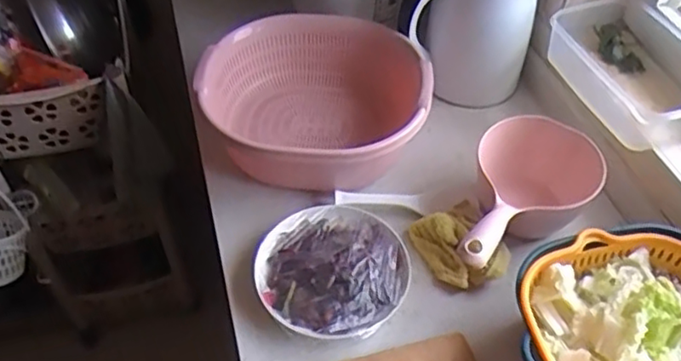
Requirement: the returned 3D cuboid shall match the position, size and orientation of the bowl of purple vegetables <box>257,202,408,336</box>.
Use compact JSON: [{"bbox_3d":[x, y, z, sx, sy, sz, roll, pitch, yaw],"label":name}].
[{"bbox_3d":[-0.005,0.105,0.765,0.174,0.044,0.169,0,49,0],"label":"bowl of purple vegetables"}]

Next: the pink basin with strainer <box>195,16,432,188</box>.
[{"bbox_3d":[-0.032,-0.085,0.833,0.283,0.150,0.217,-6,49,-6],"label":"pink basin with strainer"}]

